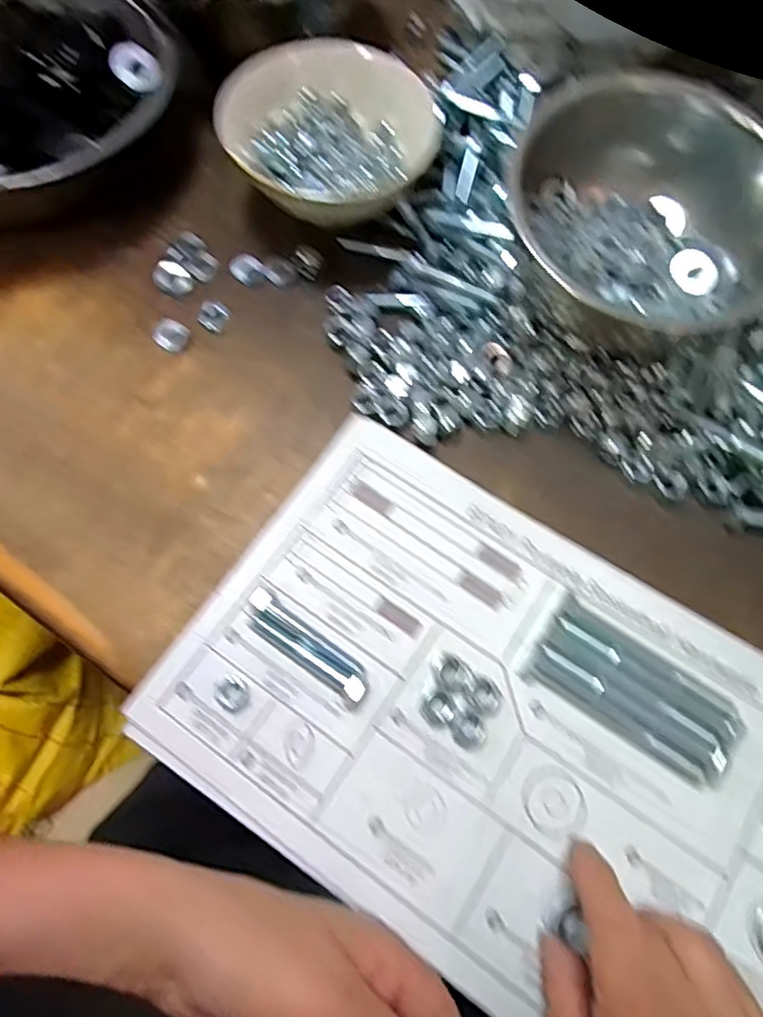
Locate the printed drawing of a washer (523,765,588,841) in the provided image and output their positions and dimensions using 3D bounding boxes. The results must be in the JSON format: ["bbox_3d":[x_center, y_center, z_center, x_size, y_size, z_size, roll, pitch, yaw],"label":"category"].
[{"bbox_3d":[0.091,0.152,0.320,0.034,0.004,0.032,27,71,9],"label":"printed drawing of a washer"}]

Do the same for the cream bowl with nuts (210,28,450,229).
[{"bbox_3d":[-0.035,-0.265,0.442,0.148,0.052,0.131,-24,70,-10],"label":"cream bowl with nuts"}]

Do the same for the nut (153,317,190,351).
[{"bbox_3d":[-0.144,-0.119,0.426,0.022,0.007,0.021,0,69,-1],"label":"nut"}]

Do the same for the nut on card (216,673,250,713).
[{"bbox_3d":[-0.080,0.100,0.335,0.017,0.004,0.018,27,71,9],"label":"nut on card"}]

